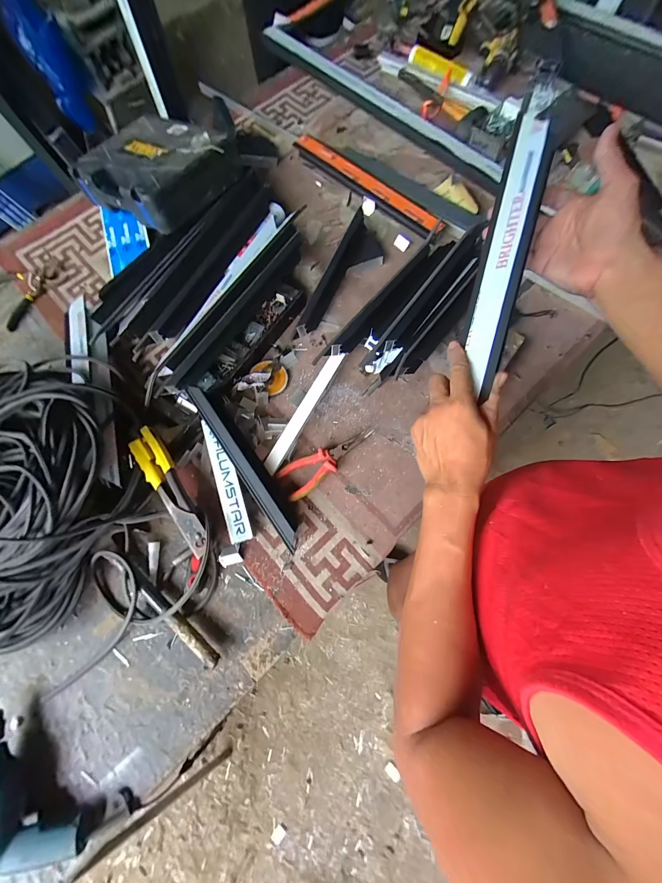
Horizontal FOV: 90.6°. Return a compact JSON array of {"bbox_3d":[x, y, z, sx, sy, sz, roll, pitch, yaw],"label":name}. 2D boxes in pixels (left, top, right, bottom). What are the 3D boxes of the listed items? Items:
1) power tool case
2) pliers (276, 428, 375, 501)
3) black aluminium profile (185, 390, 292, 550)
[{"bbox_3d":[-0.398,-0.625,0.751,0.281,0.081,0.264,34,76,13],"label":"power tool case"},{"bbox_3d":[-0.006,0.031,0.633,0.195,0.025,0.062,-35,73,-9],"label":"pliers"},{"bbox_3d":[-0.163,0.043,0.604,0.033,0.045,0.345,-34,82,-12],"label":"black aluminium profile"}]

